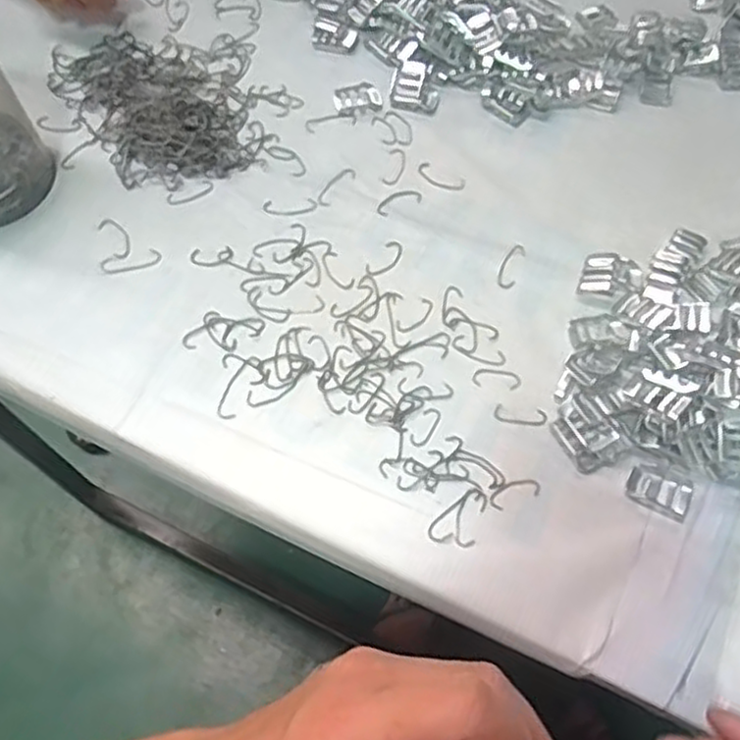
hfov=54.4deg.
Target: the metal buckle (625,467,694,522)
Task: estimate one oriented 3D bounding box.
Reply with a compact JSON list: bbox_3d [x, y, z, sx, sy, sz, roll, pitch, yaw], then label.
[{"bbox_3d":[0.179,0.076,0.447,0.038,0.004,0.023,23,66,13],"label":"metal buckle"}]

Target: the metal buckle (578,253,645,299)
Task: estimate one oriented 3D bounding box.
[{"bbox_3d":[0.173,-0.069,0.512,0.044,0.014,0.034,9,64,7],"label":"metal buckle"}]

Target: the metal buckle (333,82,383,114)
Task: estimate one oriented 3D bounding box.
[{"bbox_3d":[-0.010,-0.228,0.604,0.040,0.004,0.028,-5,63,-1],"label":"metal buckle"}]

